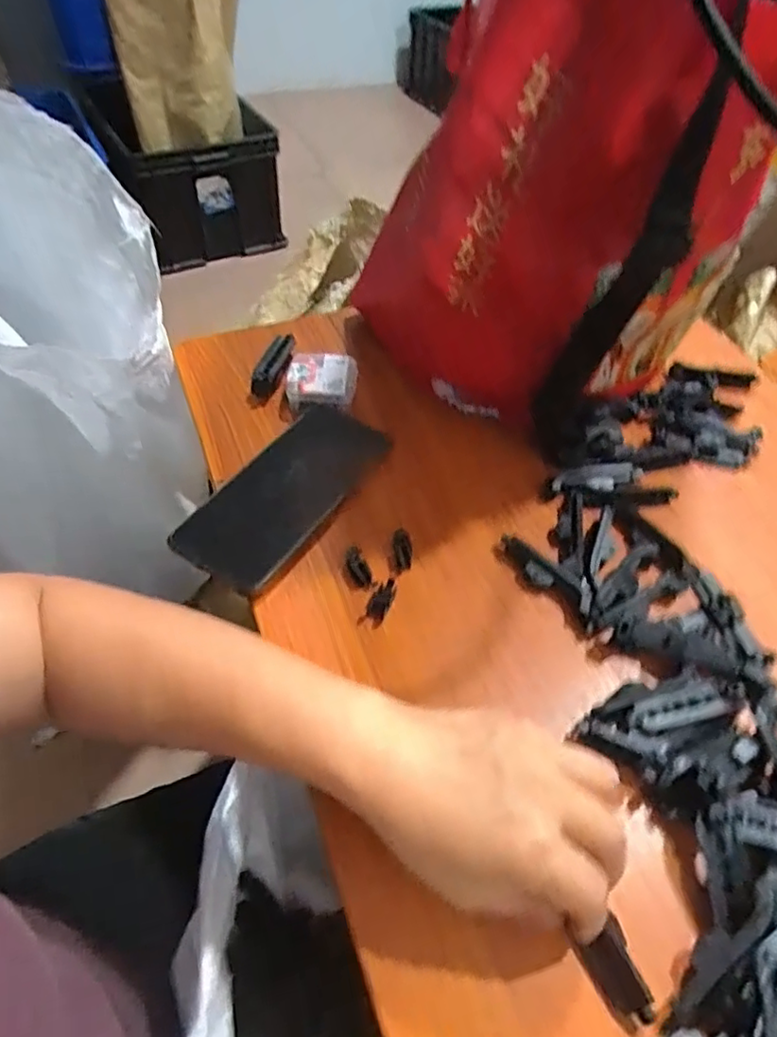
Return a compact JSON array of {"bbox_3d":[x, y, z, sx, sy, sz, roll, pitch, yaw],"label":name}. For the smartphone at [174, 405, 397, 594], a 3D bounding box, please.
[{"bbox_3d":[-0.071,-0.021,0.431,0.078,0.013,0.158,31,55,20],"label":"smartphone"}]

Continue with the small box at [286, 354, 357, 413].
[{"bbox_3d":[-0.053,-0.111,0.495,0.054,0.014,0.054,-1,51,-5],"label":"small box"}]

